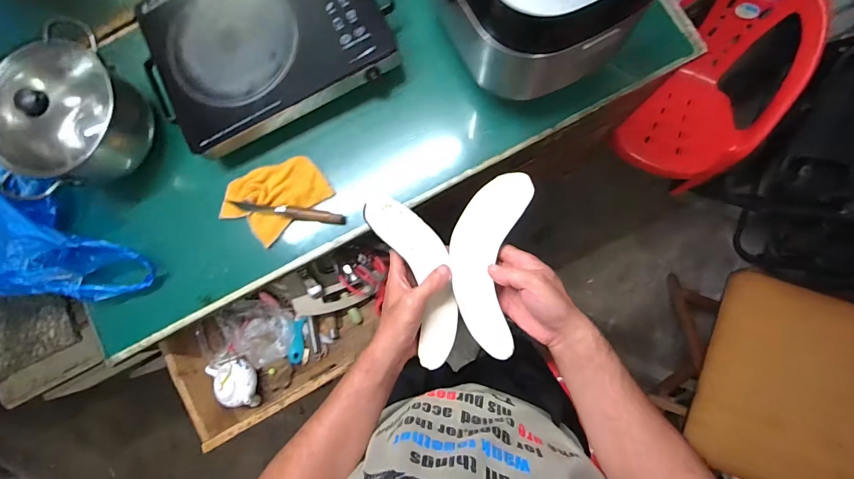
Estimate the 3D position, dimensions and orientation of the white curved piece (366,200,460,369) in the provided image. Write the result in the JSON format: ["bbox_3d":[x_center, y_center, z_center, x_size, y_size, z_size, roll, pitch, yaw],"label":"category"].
[{"bbox_3d":[-0.007,0.047,0.480,0.075,0.035,0.216,-18,91,3],"label":"white curved piece"}]

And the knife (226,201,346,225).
[{"bbox_3d":[-0.236,-0.047,0.653,0.195,0.017,0.021,8,86,5],"label":"knife"}]

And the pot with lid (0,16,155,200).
[{"bbox_3d":[-0.590,-0.201,0.636,0.176,0.129,0.250,24,87,6],"label":"pot with lid"}]

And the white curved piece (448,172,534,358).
[{"bbox_3d":[0.070,0.030,0.452,0.082,0.011,0.213,6,95,5],"label":"white curved piece"}]

